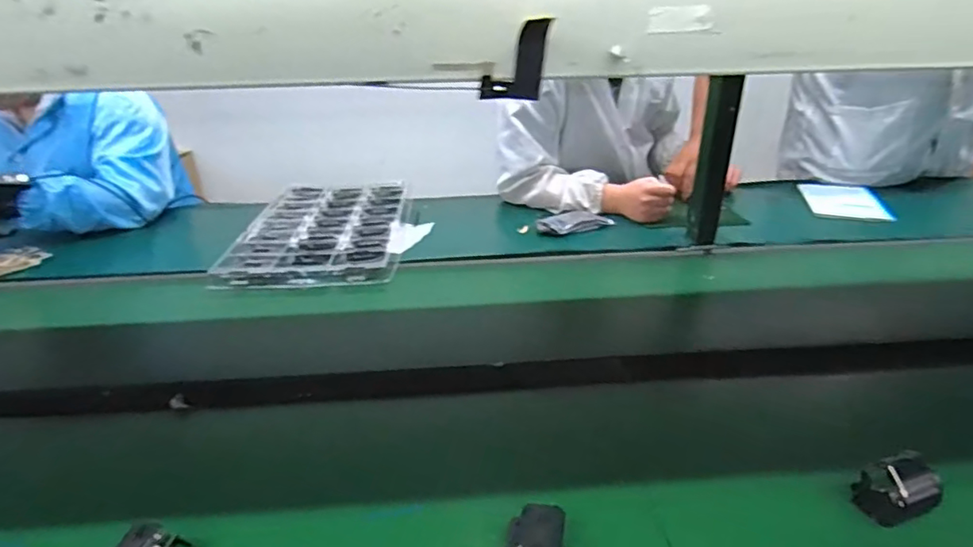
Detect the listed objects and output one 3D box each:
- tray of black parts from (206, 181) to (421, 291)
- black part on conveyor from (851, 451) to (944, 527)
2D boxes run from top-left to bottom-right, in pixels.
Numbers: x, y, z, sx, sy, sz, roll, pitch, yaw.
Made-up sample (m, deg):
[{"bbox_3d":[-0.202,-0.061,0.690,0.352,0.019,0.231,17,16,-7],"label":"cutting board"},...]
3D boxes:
[{"bbox_3d":[-0.308,-0.100,1.147,0.304,0.032,0.500,-1,29,-2],"label":"tray of black parts"},{"bbox_3d":[0.394,0.208,0.546,0.072,0.048,0.044,-10,30,-18],"label":"black part on conveyor"}]

